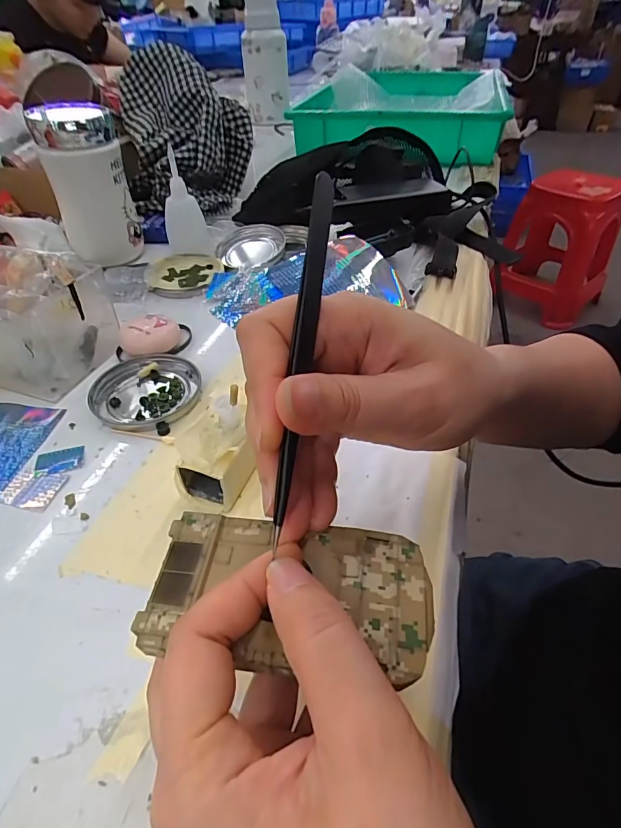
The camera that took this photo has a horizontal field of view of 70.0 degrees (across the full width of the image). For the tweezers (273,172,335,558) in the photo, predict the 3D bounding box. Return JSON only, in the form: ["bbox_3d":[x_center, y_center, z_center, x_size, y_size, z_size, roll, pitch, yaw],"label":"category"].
[{"bbox_3d":[-0.002,-0.020,0.156,0.005,0.019,0.130,7,86,9],"label":"tweezers"}]

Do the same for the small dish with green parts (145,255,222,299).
[{"bbox_3d":[-0.135,-0.147,0.469,0.076,0.012,0.076,3,44,5],"label":"small dish with green parts"}]

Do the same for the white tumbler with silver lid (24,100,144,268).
[{"bbox_3d":[-0.229,-0.237,0.464,0.075,0.143,0.065,-18,46,-17],"label":"white tumbler with silver lid"}]

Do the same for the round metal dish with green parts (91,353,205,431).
[{"bbox_3d":[-0.124,-0.017,0.332,0.077,0.008,0.079,-1,44,1],"label":"round metal dish with green parts"}]

